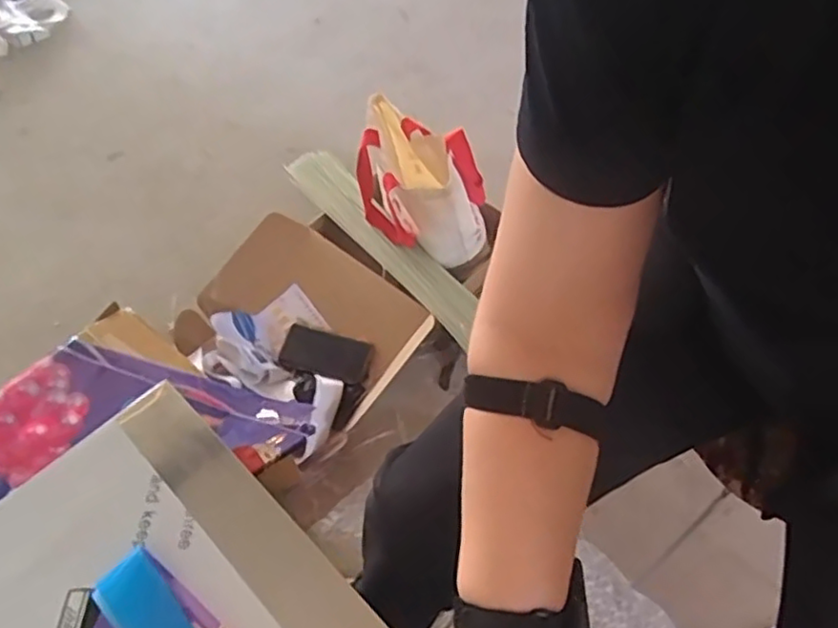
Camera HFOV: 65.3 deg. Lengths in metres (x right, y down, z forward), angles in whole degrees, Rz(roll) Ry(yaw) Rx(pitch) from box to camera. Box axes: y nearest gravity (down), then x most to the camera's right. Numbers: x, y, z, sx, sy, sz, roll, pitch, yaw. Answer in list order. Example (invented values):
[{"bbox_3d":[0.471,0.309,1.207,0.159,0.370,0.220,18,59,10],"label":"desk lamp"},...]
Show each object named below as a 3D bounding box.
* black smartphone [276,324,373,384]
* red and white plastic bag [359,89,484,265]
[{"bbox_3d":[-0.163,0.068,1.133,0.167,0.015,0.081,17,55,11],"label":"black smartphone"},{"bbox_3d":[0.005,-0.208,1.130,0.210,0.241,0.235,1,54,0],"label":"red and white plastic bag"}]

